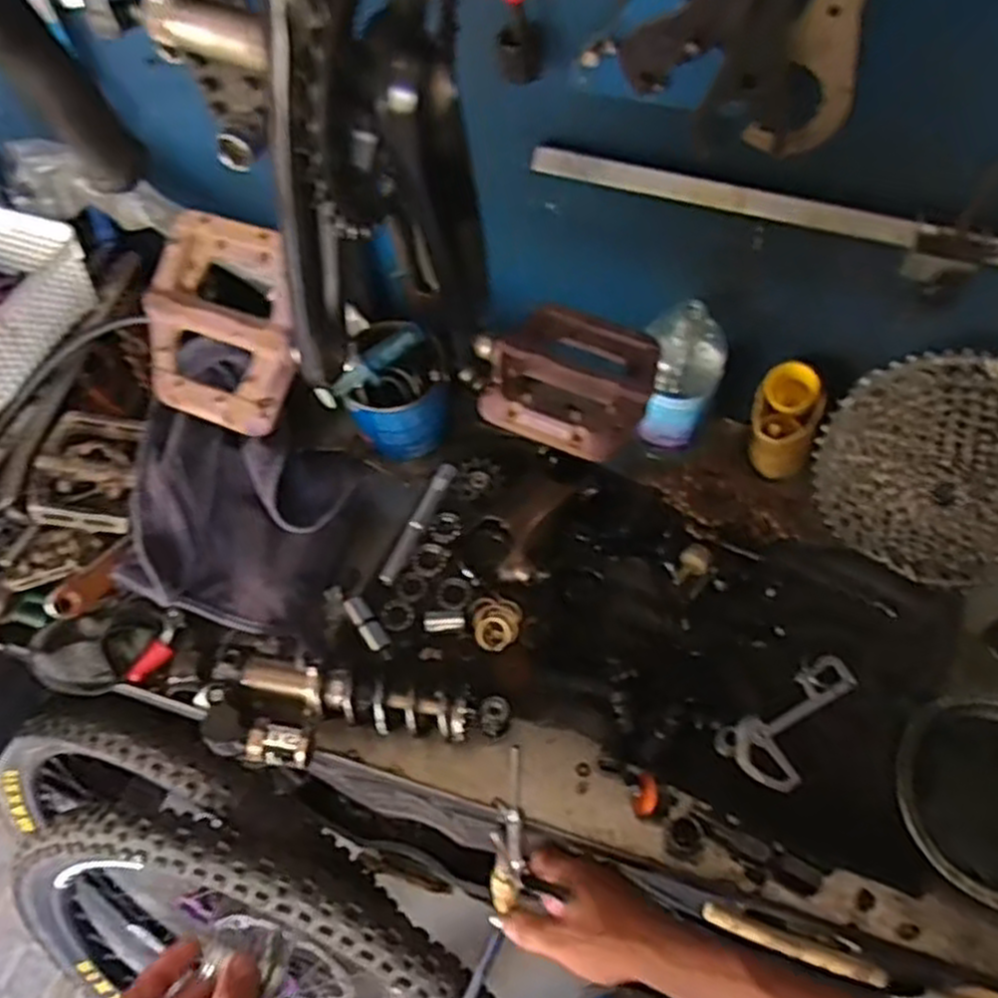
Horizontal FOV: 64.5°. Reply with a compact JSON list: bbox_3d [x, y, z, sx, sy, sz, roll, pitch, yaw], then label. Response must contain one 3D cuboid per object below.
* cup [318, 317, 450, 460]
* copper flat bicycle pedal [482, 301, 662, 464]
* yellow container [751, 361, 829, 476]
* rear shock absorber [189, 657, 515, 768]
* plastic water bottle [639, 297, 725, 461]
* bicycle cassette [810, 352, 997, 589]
[{"bbox_3d":[-0.101,-0.099,0.740,0.108,0.100,0.082,1,57,4],"label":"cup"},{"bbox_3d":[0.045,-0.074,0.482,0.092,0.026,0.106,20,60,15],"label":"copper flat bicycle pedal"},{"bbox_3d":[0.256,-0.069,0.710,0.060,0.094,0.068,19,60,15],"label":"yellow container"},{"bbox_3d":[-0.116,0.171,0.610,0.239,0.050,0.083,5,58,7],"label":"rear shock absorber"},{"bbox_3d":[0.160,-0.106,0.701,0.063,0.148,0.067,24,62,18],"label":"plastic water bottle"},{"bbox_3d":[0.357,-0.015,0.627,0.200,0.190,0.050,30,32,19],"label":"bicycle cassette"}]

